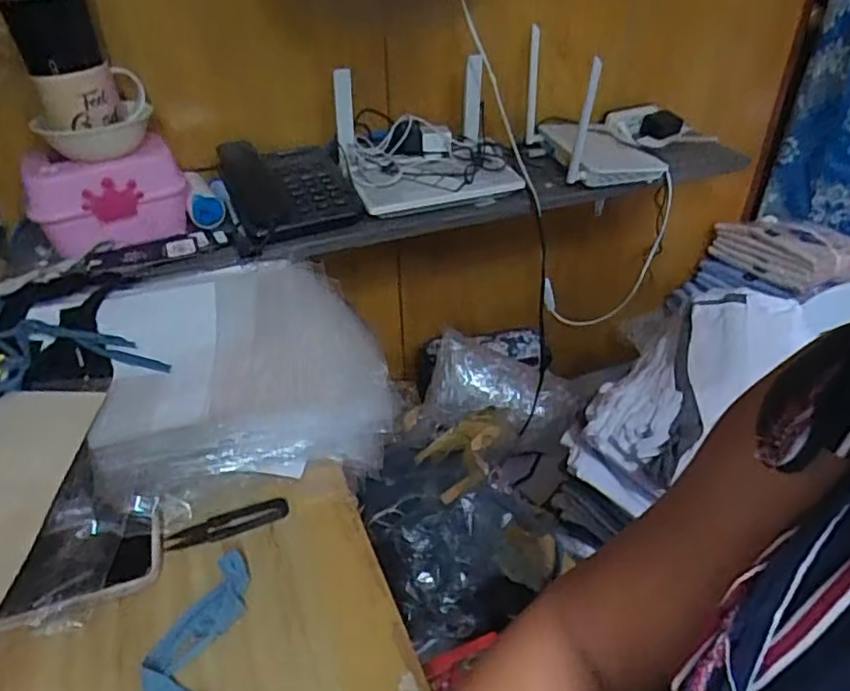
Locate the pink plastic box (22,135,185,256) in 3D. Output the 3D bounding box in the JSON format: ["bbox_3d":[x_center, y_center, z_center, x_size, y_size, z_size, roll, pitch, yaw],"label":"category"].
[{"bbox_3d":[-0.378,-0.181,0.756,0.170,0.103,0.081,-17,39,-19],"label":"pink plastic box"}]

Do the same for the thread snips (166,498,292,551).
[{"bbox_3d":[-0.164,0.149,0.522,0.096,0.009,0.019,-14,38,-15],"label":"thread snips"}]

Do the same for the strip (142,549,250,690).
[{"bbox_3d":[-0.155,0.211,0.423,0.065,0.025,0.138,-7,37,-7],"label":"strip"}]

